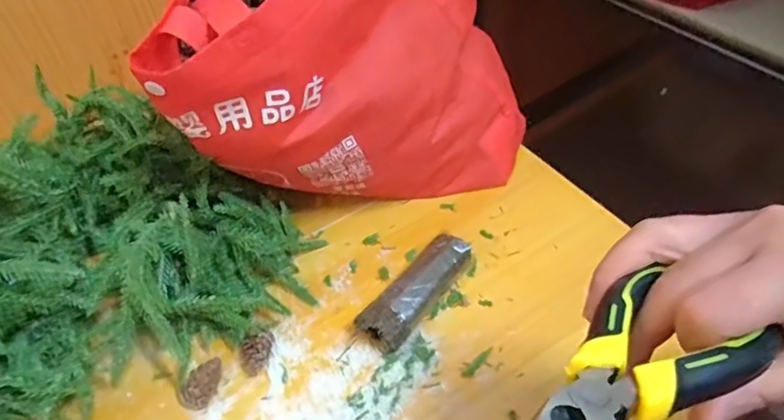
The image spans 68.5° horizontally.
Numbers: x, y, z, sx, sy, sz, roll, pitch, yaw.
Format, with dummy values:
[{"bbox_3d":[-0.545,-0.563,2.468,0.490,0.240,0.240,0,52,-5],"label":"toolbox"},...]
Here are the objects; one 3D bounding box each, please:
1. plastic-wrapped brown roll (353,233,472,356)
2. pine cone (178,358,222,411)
[{"bbox_3d":[0.021,0.062,0.444,0.037,0.027,0.107,32,58,29],"label":"plastic-wrapped brown roll"},{"bbox_3d":[-0.133,0.122,0.408,0.020,0.017,0.037,13,51,16],"label":"pine cone"}]

